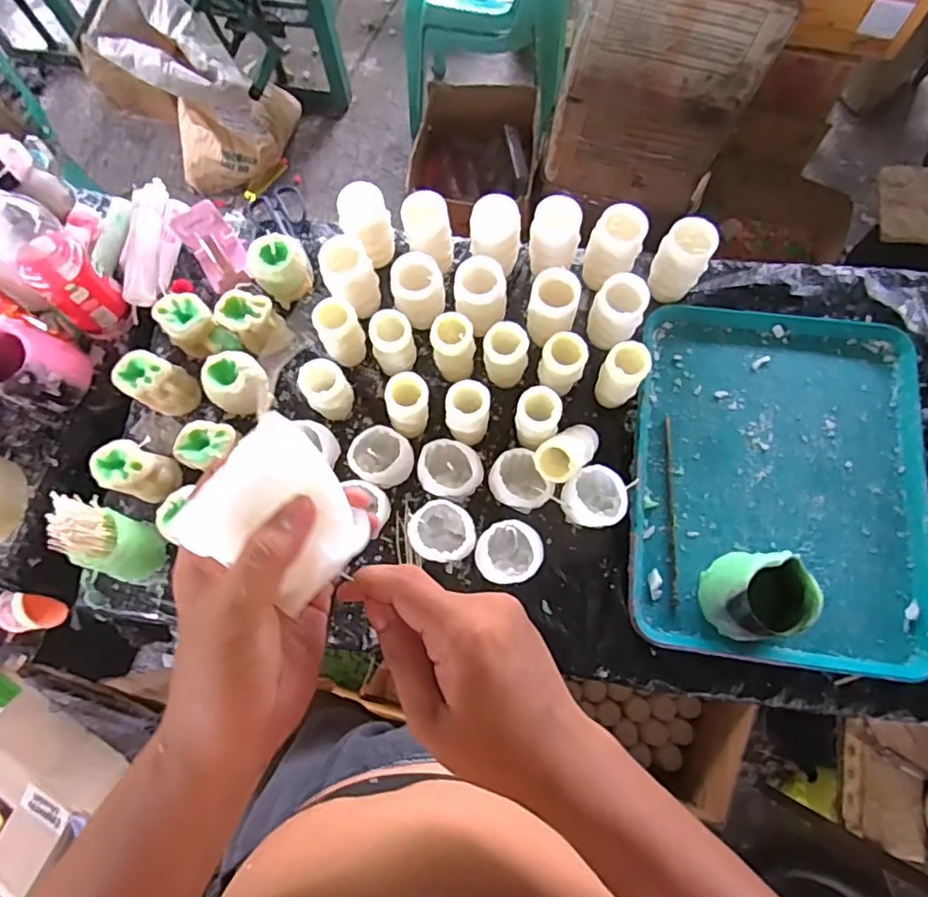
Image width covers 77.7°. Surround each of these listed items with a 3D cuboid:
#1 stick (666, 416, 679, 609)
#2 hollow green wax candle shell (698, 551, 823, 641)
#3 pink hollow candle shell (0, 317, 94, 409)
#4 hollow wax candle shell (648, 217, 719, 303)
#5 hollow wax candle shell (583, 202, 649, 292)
[{"bbox_3d":[0.260,0.075,0.722,0.009,0.006,0.238,3,74,3],"label":"stick"},{"bbox_3d":[0.318,0.161,0.628,0.086,0.102,0.094,4,74,3],"label":"hollow green wax candle shell"},{"bbox_3d":[-0.559,-0.107,0.745,0.088,0.095,0.094,18,75,7],"label":"pink hollow candle shell"},{"bbox_3d":[0.280,-0.241,0.751,0.067,0.104,0.064,19,76,7],"label":"hollow wax candle shell"},{"bbox_3d":[0.194,-0.254,0.754,0.068,0.095,0.076,18,75,7],"label":"hollow wax candle shell"}]

